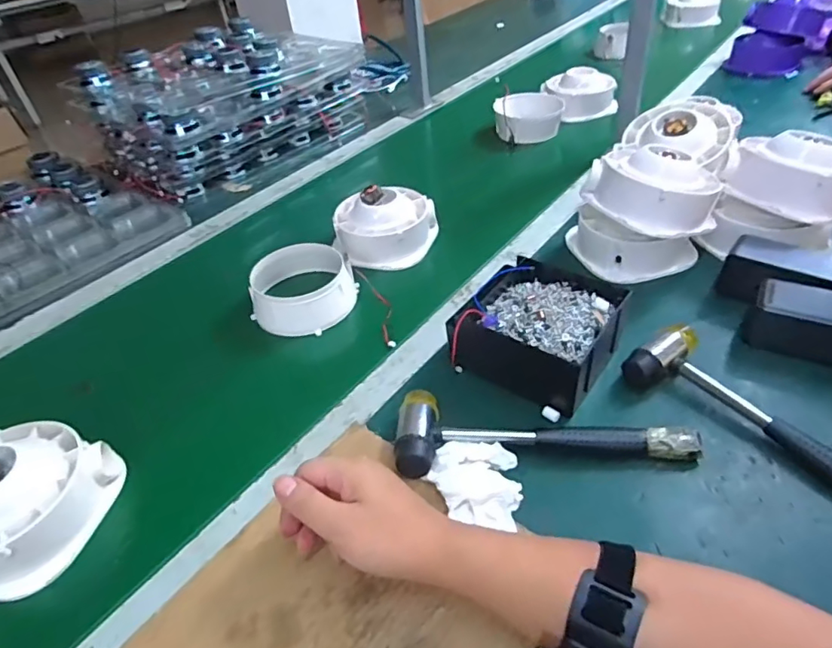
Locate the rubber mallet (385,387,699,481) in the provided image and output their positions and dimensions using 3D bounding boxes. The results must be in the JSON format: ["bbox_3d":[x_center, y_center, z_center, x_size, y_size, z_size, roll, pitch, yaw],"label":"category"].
[{"bbox_3d":[0.109,0.090,0.453,0.249,0.032,0.081,-3,43,4],"label":"rubber mallet"}]

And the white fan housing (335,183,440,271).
[{"bbox_3d":[-0.042,-0.137,0.720,0.144,0.073,0.129,-6,43,0],"label":"white fan housing"}]

